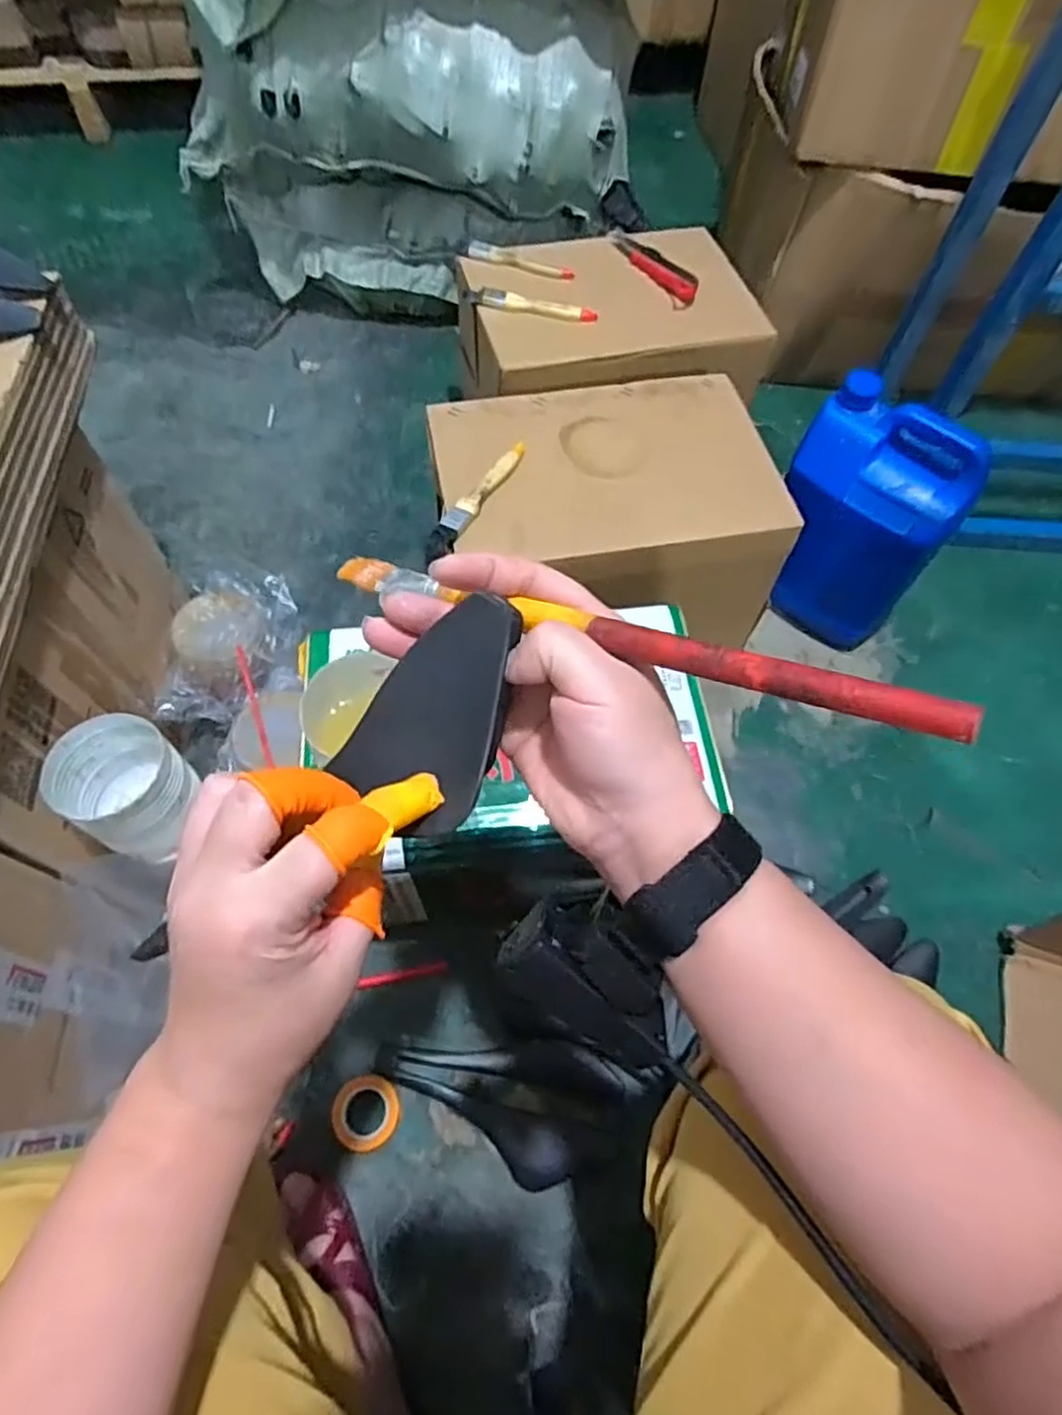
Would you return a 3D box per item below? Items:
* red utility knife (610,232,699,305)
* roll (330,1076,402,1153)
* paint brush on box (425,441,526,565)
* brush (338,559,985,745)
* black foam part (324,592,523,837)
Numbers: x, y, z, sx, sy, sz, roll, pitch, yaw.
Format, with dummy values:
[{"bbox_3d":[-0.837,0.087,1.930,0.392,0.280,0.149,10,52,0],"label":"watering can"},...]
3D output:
[{"bbox_3d":[0.161,-0.574,0.913,0.040,0.016,0.155,-35,68,-19],"label":"red utility knife"},{"bbox_3d":[-0.156,0.384,0.665,0.061,0.024,0.062,1,61,-2],"label":"roll"},{"bbox_3d":[-0.055,-0.215,0.713,0.027,0.011,0.177,25,63,11],"label":"paint brush on box"},{"bbox_3d":[0.017,-0.032,0.279,0.281,0.010,0.013,20,59,36],"label":"brush"},{"bbox_3d":[-0.033,0.004,0.280,0.059,0.011,0.096,40,103,16],"label":"black foam part"}]

